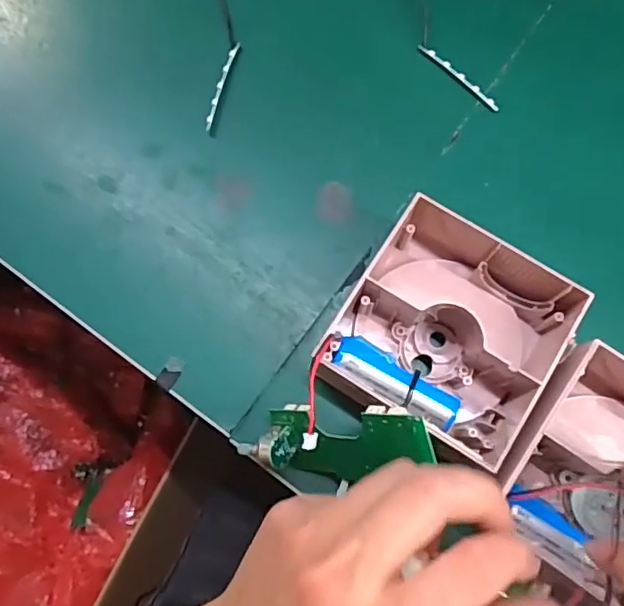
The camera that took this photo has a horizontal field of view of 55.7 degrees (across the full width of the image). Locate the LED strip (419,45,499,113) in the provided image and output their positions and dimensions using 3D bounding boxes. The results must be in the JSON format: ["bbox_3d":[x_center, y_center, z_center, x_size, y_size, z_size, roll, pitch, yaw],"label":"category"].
[{"bbox_3d":[0.091,-0.139,0.363,0.062,0.004,0.007,43,79,10],"label":"LED strip"}]

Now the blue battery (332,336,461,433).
[{"bbox_3d":[0.043,0.041,0.303,0.066,0.019,0.019,31,76,6],"label":"blue battery"}]

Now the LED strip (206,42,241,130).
[{"bbox_3d":[-0.055,-0.133,0.360,0.005,0.004,0.062,15,76,3],"label":"LED strip"}]

